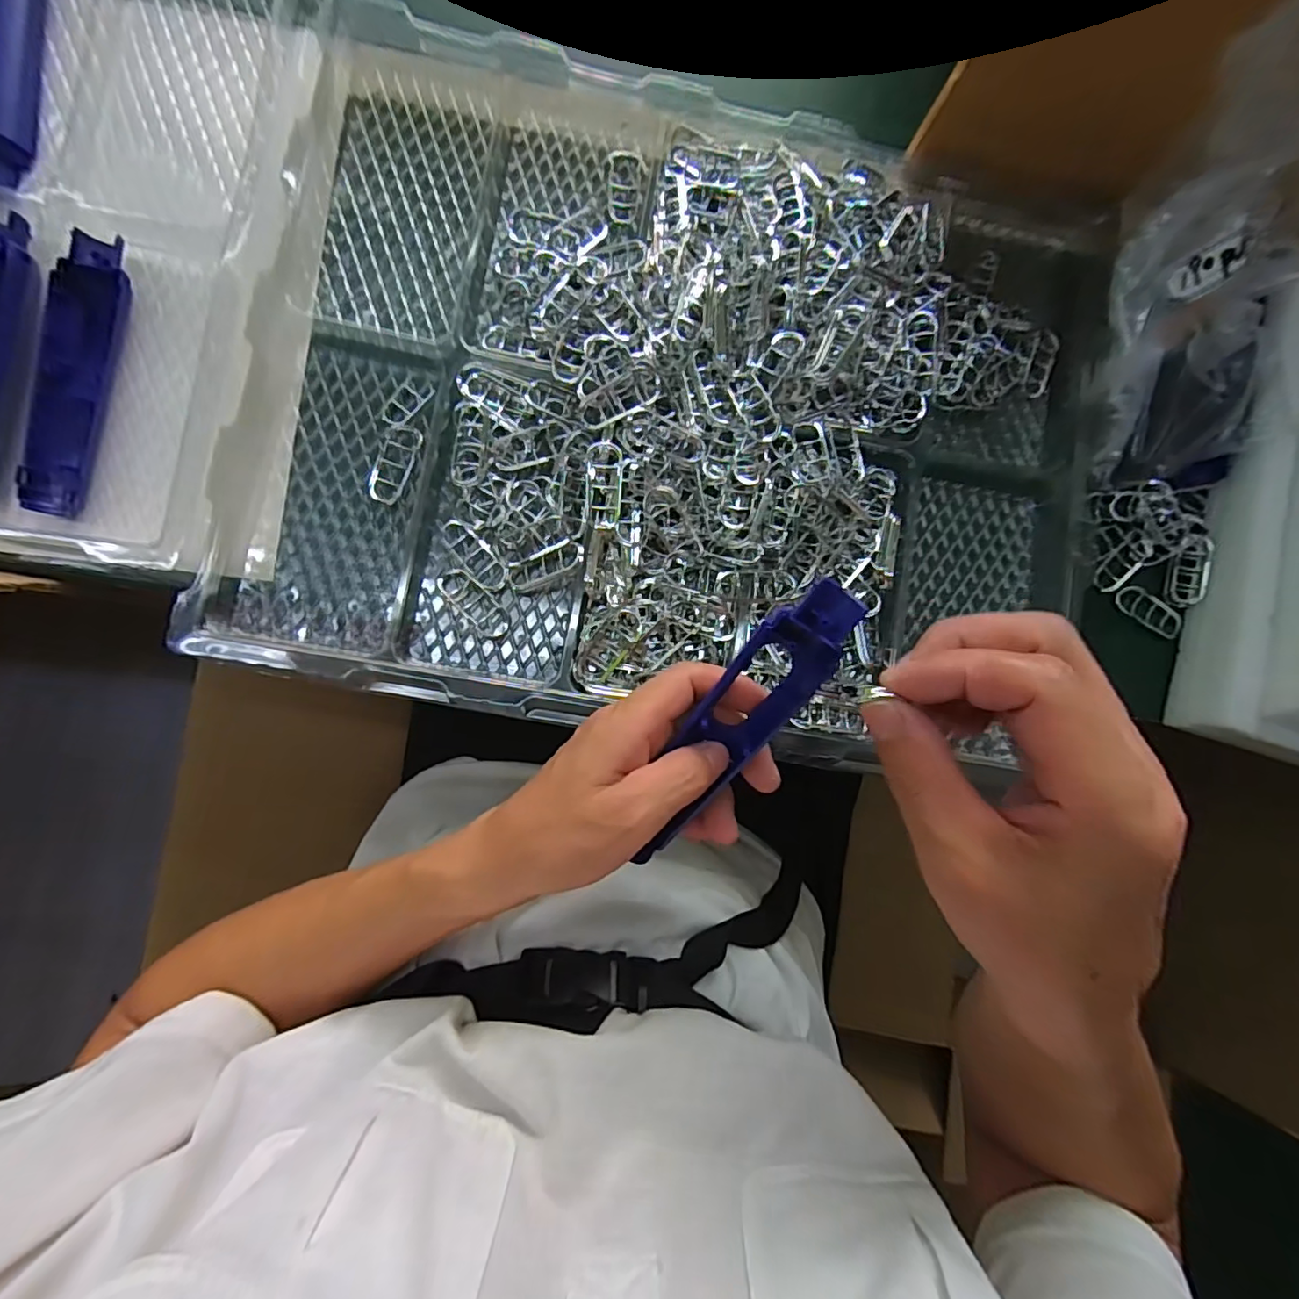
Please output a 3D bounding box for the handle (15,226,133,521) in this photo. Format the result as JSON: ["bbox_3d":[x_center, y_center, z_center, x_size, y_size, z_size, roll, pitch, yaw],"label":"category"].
[{"bbox_3d":[-0.346,-0.164,0.337,0.035,0.015,0.166,9,84,-5],"label":"handle"}]

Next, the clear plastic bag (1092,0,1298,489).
[{"bbox_3d":[0.384,-0.231,0.345,0.158,0.162,0.196,-9,86,-7],"label":"clear plastic bag"}]

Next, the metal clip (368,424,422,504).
[{"bbox_3d":[-0.163,-0.119,0.361,0.023,0.005,0.052,24,83,-4],"label":"metal clip"}]

